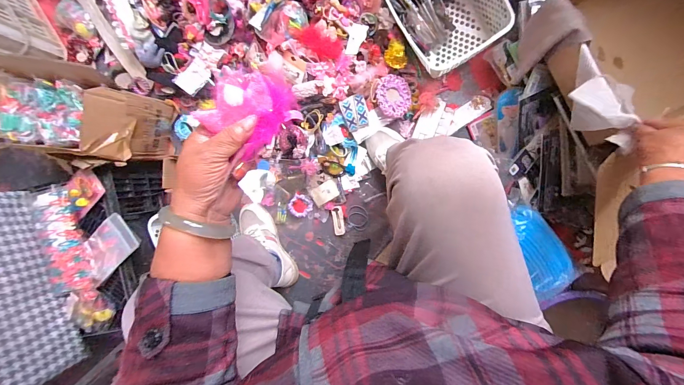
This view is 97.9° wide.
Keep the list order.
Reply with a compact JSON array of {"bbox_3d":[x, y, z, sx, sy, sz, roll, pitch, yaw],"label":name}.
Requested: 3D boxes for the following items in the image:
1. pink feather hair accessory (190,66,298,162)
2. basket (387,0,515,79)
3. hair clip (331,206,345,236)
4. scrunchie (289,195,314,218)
[{"bbox_3d":[-0.093,-0.082,0.300,0.068,0.039,0.084,31,97,4],"label":"pink feather hair accessory"},{"bbox_3d":[0.222,-0.448,0.676,0.225,0.095,0.312,-25,90,8],"label":"basket"},{"bbox_3d":[-0.009,0.074,0.786,0.027,0.009,0.076,-7,93,8],"label":"hair clip"},{"bbox_3d":[-0.109,0.036,0.787,0.061,0.016,0.057,26,89,-15],"label":"scrunchie"}]

